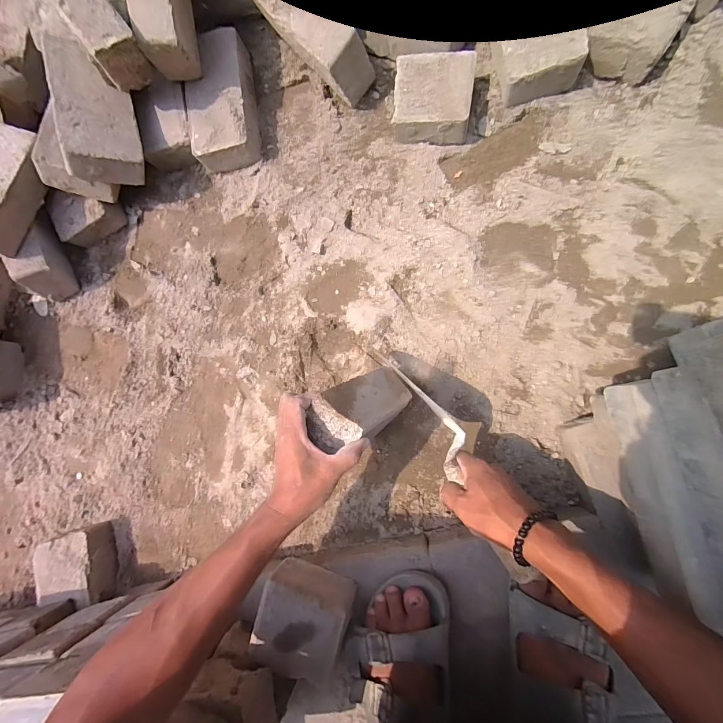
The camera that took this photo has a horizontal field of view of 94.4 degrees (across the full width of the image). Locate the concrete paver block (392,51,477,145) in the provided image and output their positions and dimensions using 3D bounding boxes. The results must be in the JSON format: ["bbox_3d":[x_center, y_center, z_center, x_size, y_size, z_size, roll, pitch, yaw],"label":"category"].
[{"bbox_3d":[0.113,-0.410,0.531,0.120,0.065,0.107,7,86,12],"label":"concrete paver block"}]

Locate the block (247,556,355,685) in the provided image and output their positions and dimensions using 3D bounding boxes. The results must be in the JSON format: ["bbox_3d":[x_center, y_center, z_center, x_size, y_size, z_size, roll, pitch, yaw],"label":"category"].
[{"bbox_3d":[-0.072,0.320,0.421,0.109,0.056,0.106,15,88,11],"label":"block"}]

